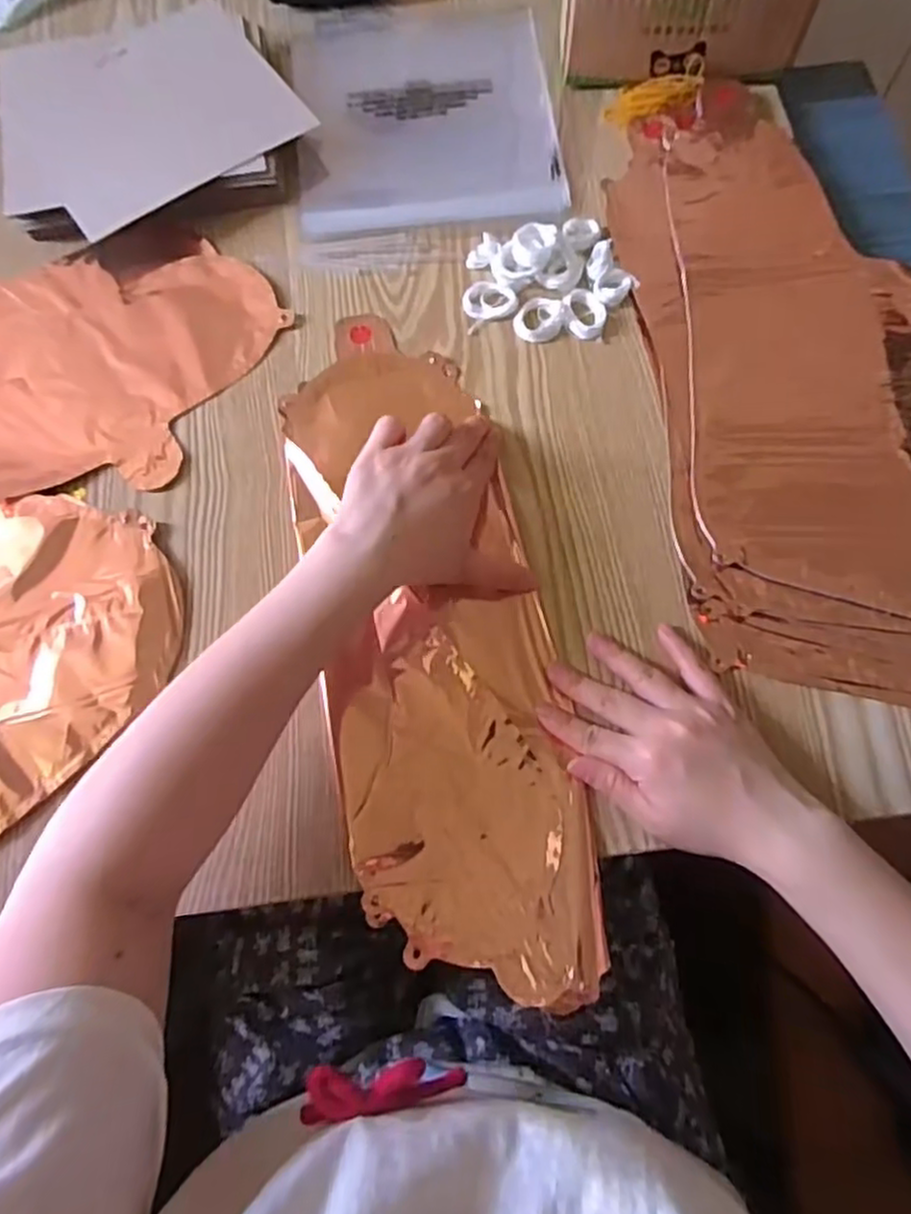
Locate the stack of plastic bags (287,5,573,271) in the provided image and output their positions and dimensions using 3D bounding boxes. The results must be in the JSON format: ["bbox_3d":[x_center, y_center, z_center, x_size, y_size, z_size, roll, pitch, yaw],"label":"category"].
[{"bbox_3d":[-0.024,-0.380,0.557,0.199,0.012,0.265,-6,74,0],"label":"stack of plastic bags"}]

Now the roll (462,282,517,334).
[{"bbox_3d":[0.022,-0.217,0.501,0.039,0.007,0.032,-25,74,-6],"label":"roll"}]

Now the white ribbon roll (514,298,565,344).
[{"bbox_3d":[0.059,-0.202,0.497,0.034,0.005,0.033,0,73,2],"label":"white ribbon roll"}]

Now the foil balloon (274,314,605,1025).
[{"bbox_3d":[-0.018,0.007,0.436,0.141,0.015,0.433,-14,72,-2],"label":"foil balloon"}]

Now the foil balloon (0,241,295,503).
[{"bbox_3d":[-0.353,-0.226,0.515,0.419,0.017,0.229,28,76,10],"label":"foil balloon"}]

